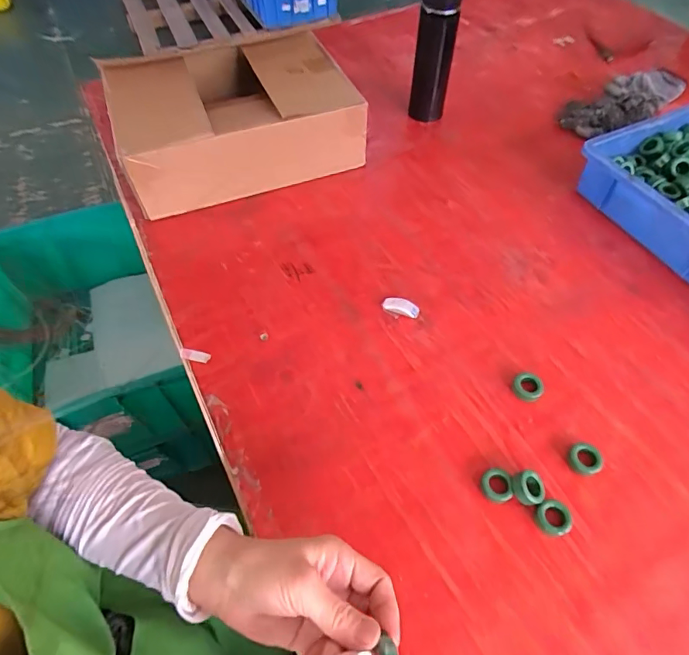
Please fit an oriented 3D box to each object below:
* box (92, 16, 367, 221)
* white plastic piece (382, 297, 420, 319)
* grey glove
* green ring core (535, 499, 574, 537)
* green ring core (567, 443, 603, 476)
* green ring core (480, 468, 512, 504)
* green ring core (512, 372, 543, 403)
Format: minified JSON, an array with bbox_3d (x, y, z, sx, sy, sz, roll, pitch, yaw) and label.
[{"bbox_3d":[-0.167,-0.327,0.726,0.347,0.122,0.241,-18,57,-13],"label":"box"},{"bbox_3d":[0.070,-0.026,0.585,0.044,0.011,0.018,16,56,11],"label":"white plastic piece"},{"bbox_3d":[0.497,-0.402,0.833,0.274,0.038,0.088,-24,58,-17],"label":"grey glove"},{"bbox_3d":[0.194,0.177,0.435,0.031,0.009,0.029,0,54,-1],"label":"green ring core"},{"bbox_3d":[0.241,0.131,0.470,0.030,0.012,0.030,-8,55,-7],"label":"green ring core"},{"bbox_3d":[0.146,0.153,0.454,0.027,0.010,0.030,6,55,3],"label":"green ring core"},{"bbox_3d":[0.202,0.064,0.518,0.031,0.013,0.033,0,54,-1],"label":"green ring core"}]

